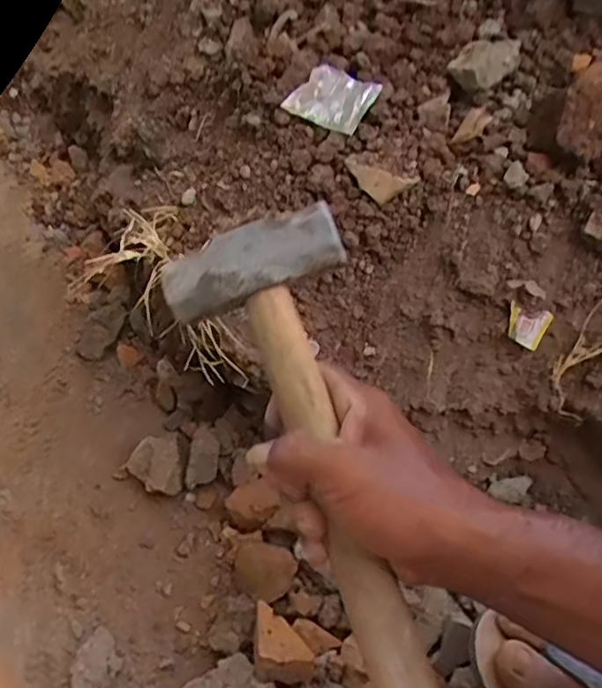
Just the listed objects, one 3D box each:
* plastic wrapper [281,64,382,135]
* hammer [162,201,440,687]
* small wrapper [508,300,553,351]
[{"bbox_3d":[0.030,-0.226,0.603,0.088,0.006,0.060,34,79,31],"label":"plastic wrapper"},{"bbox_3d":[0.014,0.066,0.349,0.093,0.033,0.277,-19,83,-11],"label":"hammer"},{"bbox_3d":[0.186,-0.014,0.540,0.033,0.009,0.033,13,89,-7],"label":"small wrapper"}]

